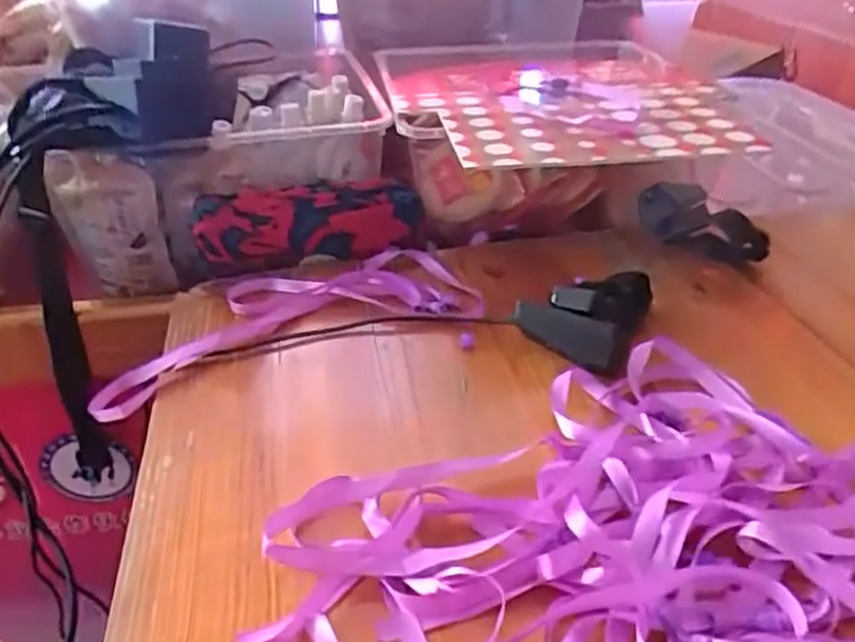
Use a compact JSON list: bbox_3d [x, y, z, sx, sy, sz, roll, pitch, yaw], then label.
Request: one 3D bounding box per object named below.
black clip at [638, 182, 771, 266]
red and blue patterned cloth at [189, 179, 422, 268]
[{"bbox_3d":[0.217,-0.076,0.557,0.101,0.042,0.031,28,38,12],"label":"black clip"},{"bbox_3d":[-0.092,-0.077,0.556,0.172,0.054,0.048,-8,34,-10],"label":"red and blue patterned cloth"}]

